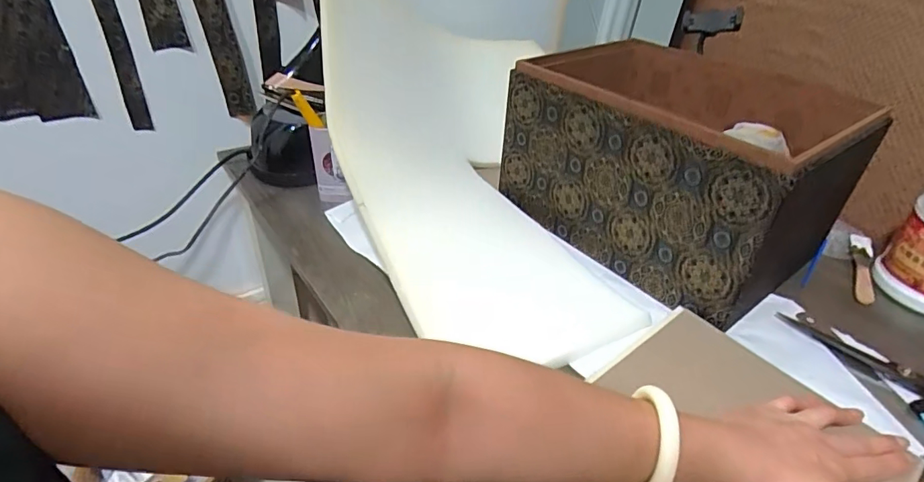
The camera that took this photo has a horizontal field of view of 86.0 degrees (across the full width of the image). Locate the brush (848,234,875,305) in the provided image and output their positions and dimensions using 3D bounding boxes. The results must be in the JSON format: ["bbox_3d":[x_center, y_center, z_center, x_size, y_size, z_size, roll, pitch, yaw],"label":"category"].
[{"bbox_3d":[0.536,0.035,0.661,0.026,0.018,0.141,19,39,22],"label":"brush"}]

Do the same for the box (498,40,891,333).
[{"bbox_3d":[0.290,-0.113,0.669,0.298,0.201,0.357,-23,42,-31],"label":"box"}]

